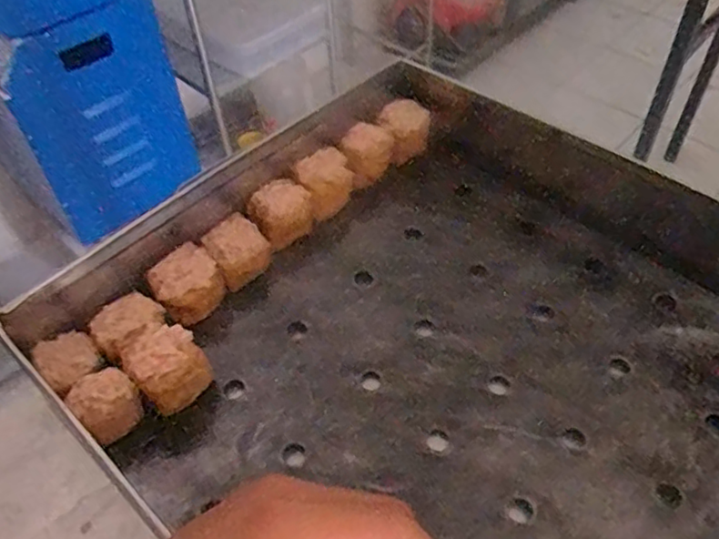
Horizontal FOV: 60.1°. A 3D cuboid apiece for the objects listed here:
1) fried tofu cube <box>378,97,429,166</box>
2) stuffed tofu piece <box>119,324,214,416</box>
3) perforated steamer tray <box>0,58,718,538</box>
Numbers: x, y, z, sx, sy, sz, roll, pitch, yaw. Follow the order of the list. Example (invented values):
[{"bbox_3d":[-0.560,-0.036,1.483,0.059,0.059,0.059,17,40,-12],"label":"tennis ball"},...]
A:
[{"bbox_3d":[0.042,-0.127,0.563,0.049,0.036,0.035,-28,54,-19],"label":"fried tofu cube"},{"bbox_3d":[-0.129,0.070,0.426,0.047,0.061,0.031,-32,55,-22],"label":"stuffed tofu piece"},{"bbox_3d":[0.077,0.038,0.436,0.475,0.082,0.434,-38,57,-25],"label":"perforated steamer tray"}]

